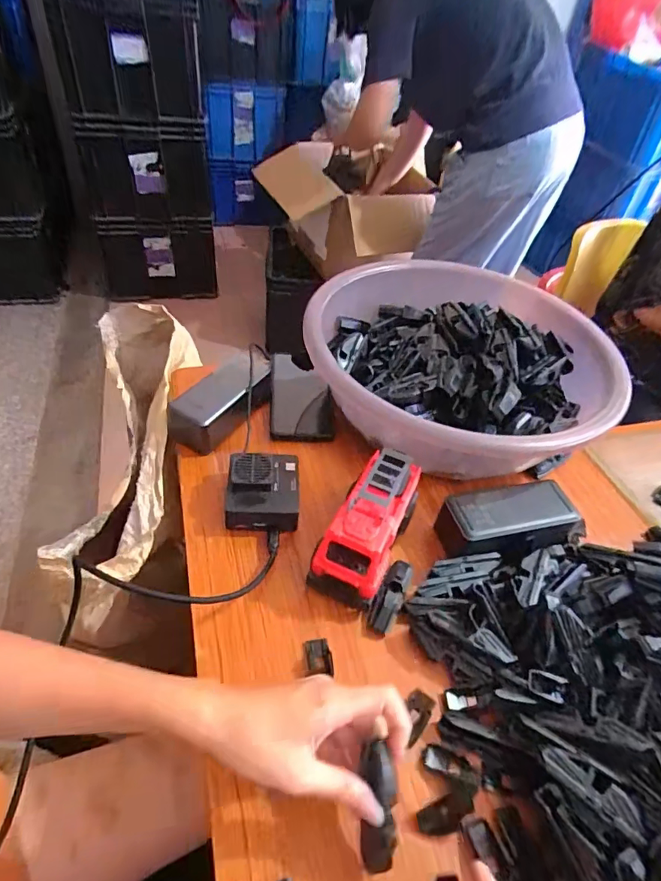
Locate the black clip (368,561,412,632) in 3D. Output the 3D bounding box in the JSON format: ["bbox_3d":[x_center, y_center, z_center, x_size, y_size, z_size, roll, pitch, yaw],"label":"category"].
[{"bbox_3d":[0.054,0.137,0.431,0.023,0.023,0.069,24,46,16],"label":"black clip"}]

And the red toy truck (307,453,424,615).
[{"bbox_3d":[0.039,0.075,0.443,0.057,0.089,0.131,23,46,15],"label":"red toy truck"}]

